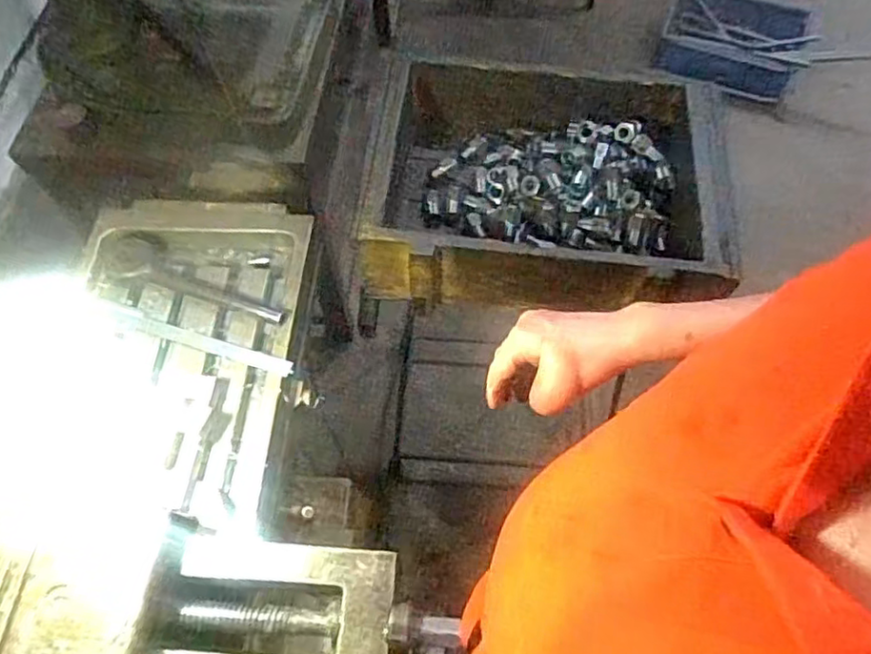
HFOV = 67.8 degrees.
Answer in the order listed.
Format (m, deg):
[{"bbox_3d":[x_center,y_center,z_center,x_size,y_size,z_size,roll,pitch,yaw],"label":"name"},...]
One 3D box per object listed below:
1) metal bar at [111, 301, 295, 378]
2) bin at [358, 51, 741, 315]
[{"bbox_3d":[-0.233,0.012,0.633,0.199,0.009,0.020,15,62,11],"label":"metal bar"},{"bbox_3d":[0.137,-0.176,0.804,0.402,0.119,0.313,7,61,6],"label":"bin"}]

